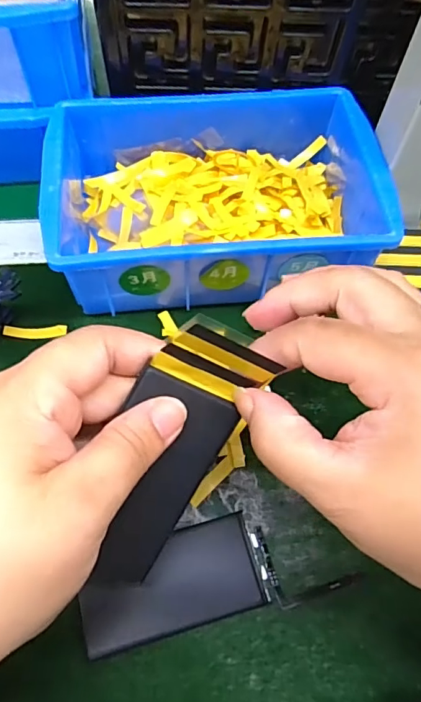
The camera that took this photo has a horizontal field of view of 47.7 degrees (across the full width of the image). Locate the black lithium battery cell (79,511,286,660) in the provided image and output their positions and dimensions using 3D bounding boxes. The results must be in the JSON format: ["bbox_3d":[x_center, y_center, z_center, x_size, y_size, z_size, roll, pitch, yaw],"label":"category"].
[{"bbox_3d":[-0.014,0.108,0.227,0.090,0.004,0.043,-10,61,-11],"label":"black lithium battery cell"}]

